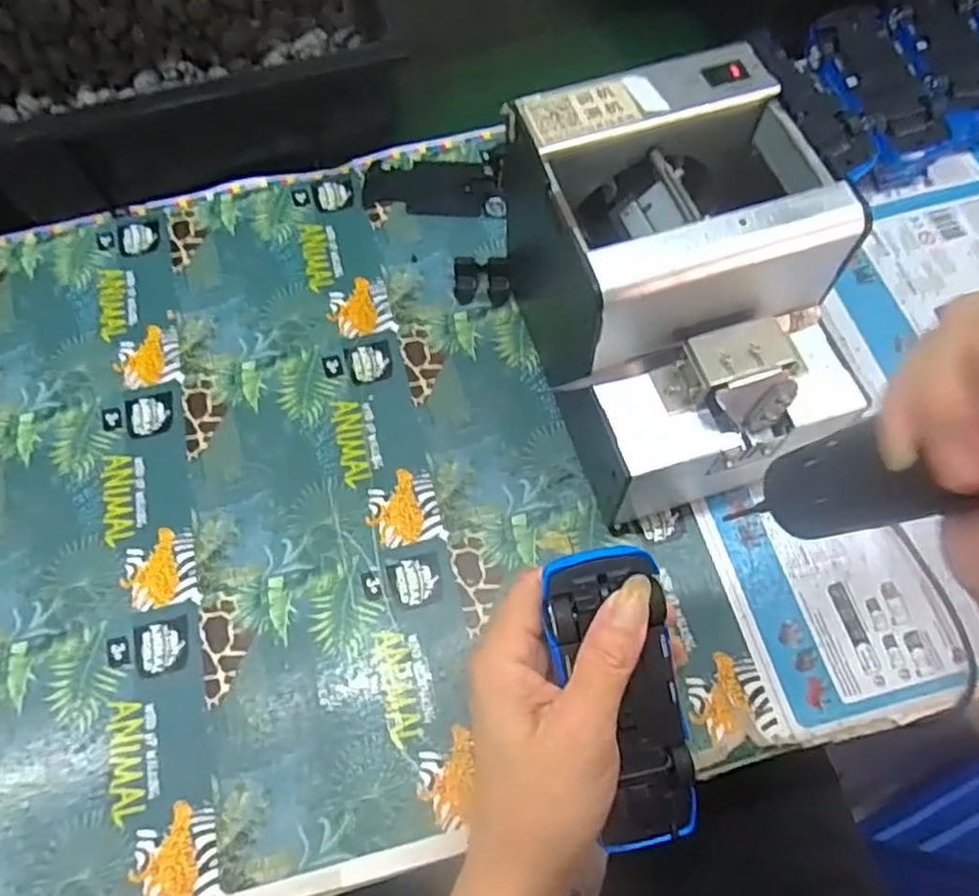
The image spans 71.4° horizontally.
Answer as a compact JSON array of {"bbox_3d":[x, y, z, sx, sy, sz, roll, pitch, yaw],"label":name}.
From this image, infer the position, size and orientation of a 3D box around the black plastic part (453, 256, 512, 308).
[{"bbox_3d":[-0.005,-0.112,0.453,0.037,0.013,0.032,4,66,4],"label":"black plastic part"}]

